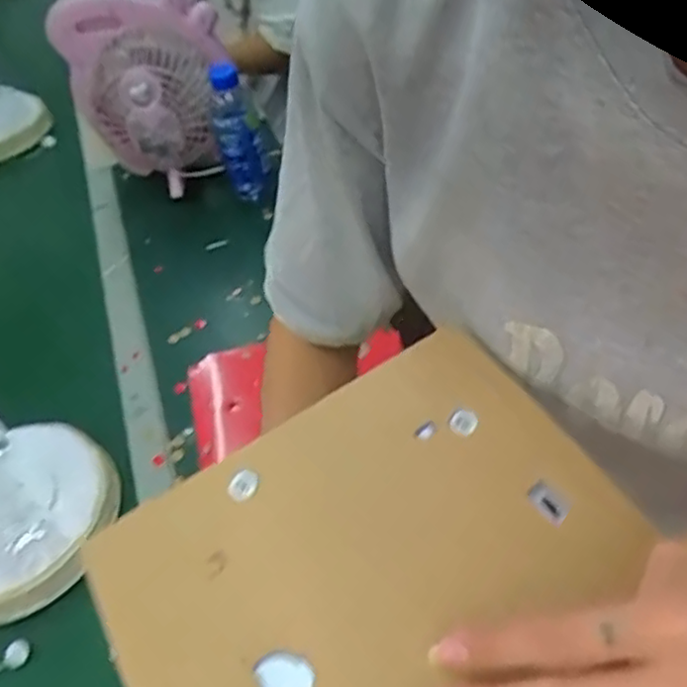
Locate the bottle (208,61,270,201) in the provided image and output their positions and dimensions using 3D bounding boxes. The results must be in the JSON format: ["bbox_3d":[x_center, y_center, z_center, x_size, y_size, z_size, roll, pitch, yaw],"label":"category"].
[{"bbox_3d":[-0.150,-0.308,1.006,0.068,0.189,0.068,-12,45,-5],"label":"bottle"}]

